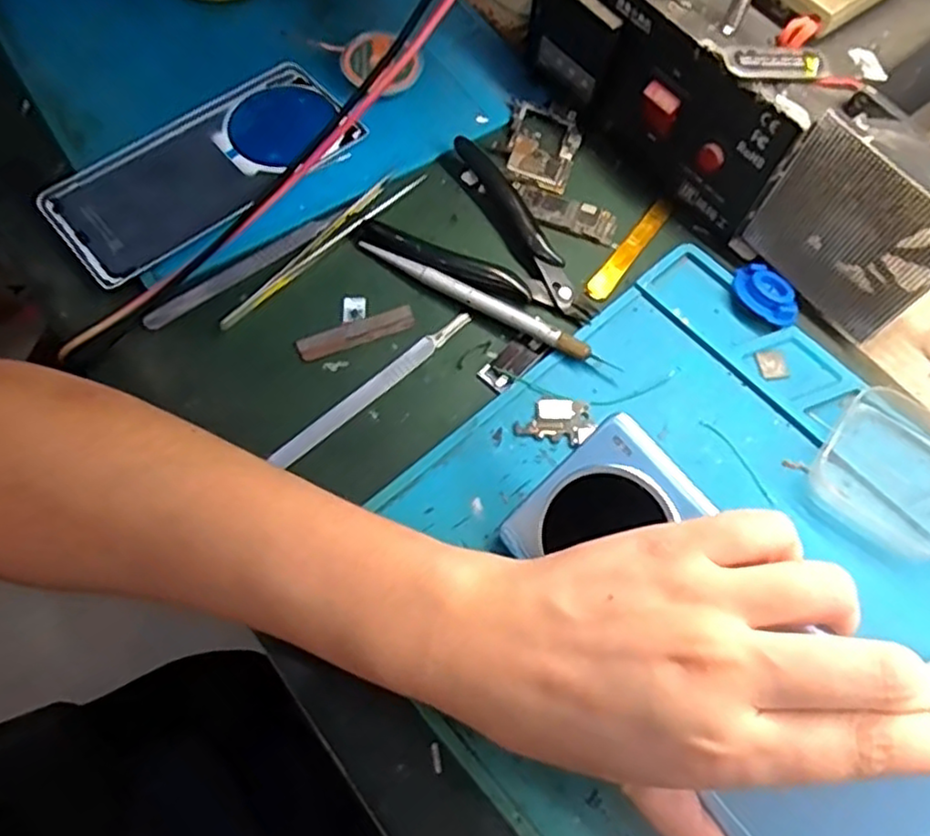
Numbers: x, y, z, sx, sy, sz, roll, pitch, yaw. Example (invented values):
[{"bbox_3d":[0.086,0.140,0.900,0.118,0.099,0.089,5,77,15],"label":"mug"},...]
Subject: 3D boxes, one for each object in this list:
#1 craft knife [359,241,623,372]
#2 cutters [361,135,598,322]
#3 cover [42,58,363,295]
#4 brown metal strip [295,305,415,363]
[{"bbox_3d":[0.009,-0.058,0.341,0.139,0.009,0.011,27,69,11],"label":"craft knife"},{"bbox_3d":[0.017,-0.090,0.355,0.120,0.008,0.074,40,72,15],"label":"cutters"},{"bbox_3d":[-0.137,-0.135,0.368,0.163,0.010,0.076,-39,72,-16],"label":"cover"},{"bbox_3d":[-0.054,-0.043,0.338,0.058,0.005,0.015,-21,68,-9],"label":"brown metal strip"}]

